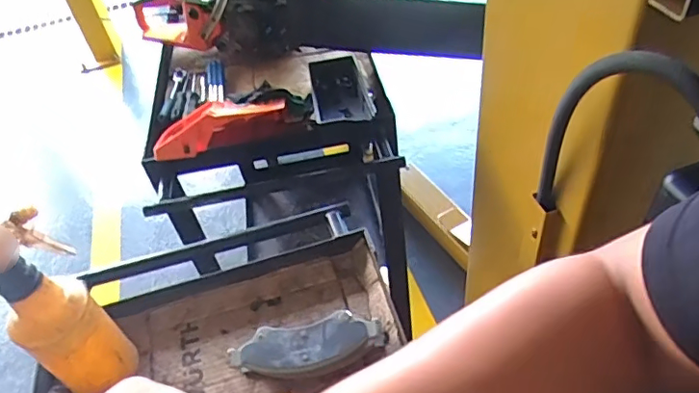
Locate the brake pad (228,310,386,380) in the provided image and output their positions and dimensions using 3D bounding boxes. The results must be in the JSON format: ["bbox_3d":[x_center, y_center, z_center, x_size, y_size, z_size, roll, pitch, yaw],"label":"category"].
[{"bbox_3d":[-0.052,0.188,0.682,0.186,0.025,0.067,-11,57,-1],"label":"brake pad"}]

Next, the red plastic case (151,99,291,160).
[{"bbox_3d":[-0.222,-0.120,0.954,0.231,0.075,0.102,-6,45,2],"label":"red plastic case"}]

